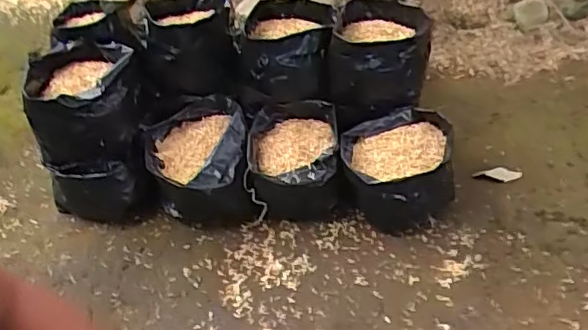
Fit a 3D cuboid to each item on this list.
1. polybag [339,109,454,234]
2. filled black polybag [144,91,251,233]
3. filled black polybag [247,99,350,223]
[{"bbox_3d":[0.154,0.010,0.895,0.160,0.115,0.156,-1,41,4],"label":"polybag"},{"bbox_3d":[-0.142,0.000,0.895,0.150,0.117,0.173,-11,41,-8],"label":"filled black polybag"},{"bbox_3d":[0.005,0.000,0.910,0.140,0.121,0.153,-3,41,1],"label":"filled black polybag"}]

